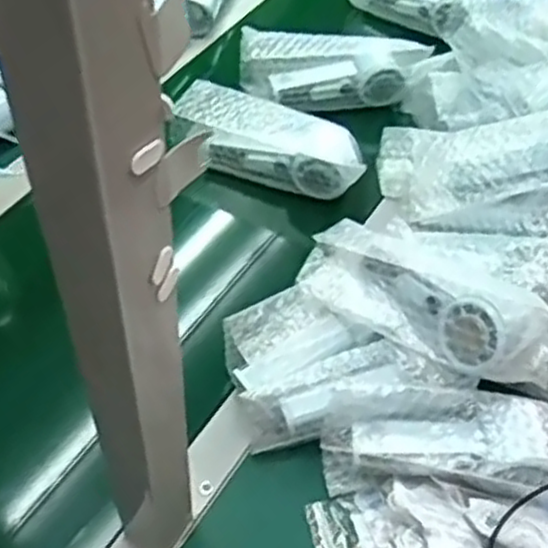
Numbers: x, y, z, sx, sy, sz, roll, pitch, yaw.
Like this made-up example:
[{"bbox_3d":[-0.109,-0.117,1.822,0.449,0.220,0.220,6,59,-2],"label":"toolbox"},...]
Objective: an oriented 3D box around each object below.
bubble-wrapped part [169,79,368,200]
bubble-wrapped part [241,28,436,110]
[{"bbox_3d":[-0.006,-0.140,0.804,0.204,0.059,0.062,20,52,11],"label":"bubble-wrapped part"},{"bbox_3d":[0.064,-0.239,0.878,0.198,0.073,0.055,2,50,-4],"label":"bubble-wrapped part"}]

